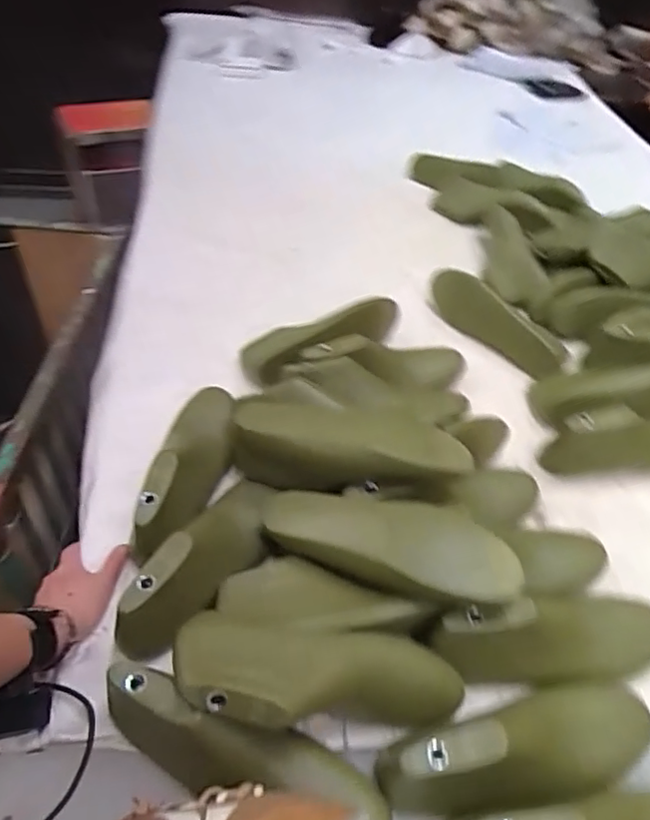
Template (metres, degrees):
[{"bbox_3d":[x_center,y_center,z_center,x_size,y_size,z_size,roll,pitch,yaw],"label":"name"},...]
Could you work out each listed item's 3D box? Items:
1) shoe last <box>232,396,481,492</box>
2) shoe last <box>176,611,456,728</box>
[{"bbox_3d":[0.022,0.045,0.655,0.256,0.078,0.098,7,46,0],"label":"shoe last"},{"bbox_3d":[-0.003,0.225,0.499,0.246,0.082,0.092,15,42,-21],"label":"shoe last"}]

